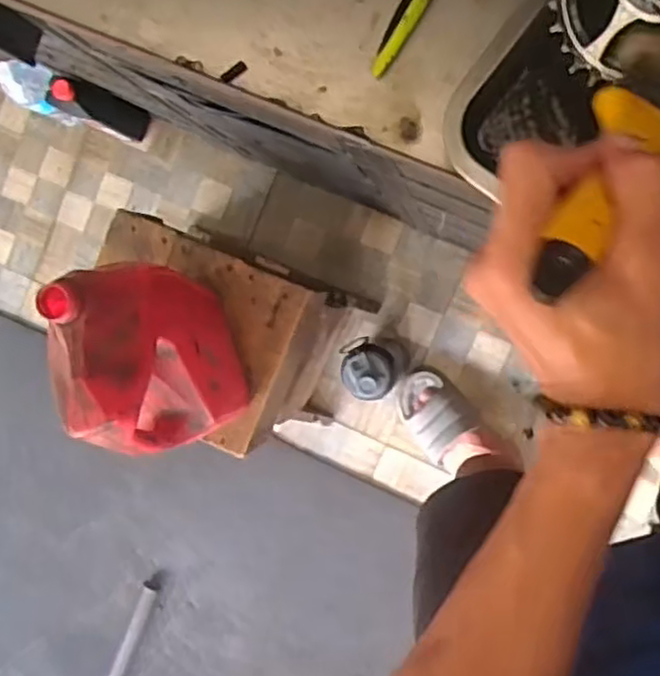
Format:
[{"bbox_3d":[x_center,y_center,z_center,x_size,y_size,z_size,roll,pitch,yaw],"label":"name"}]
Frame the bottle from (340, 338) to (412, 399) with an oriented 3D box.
[{"bbox_3d":[0.083,0.046,1.214,0.079,0.288,0.096,-7,91,11],"label":"bottle"}]

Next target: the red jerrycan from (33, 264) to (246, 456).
[{"bbox_3d":[-0.198,0.026,0.842,0.121,0.283,0.206,-12,90,11],"label":"red jerrycan"}]

